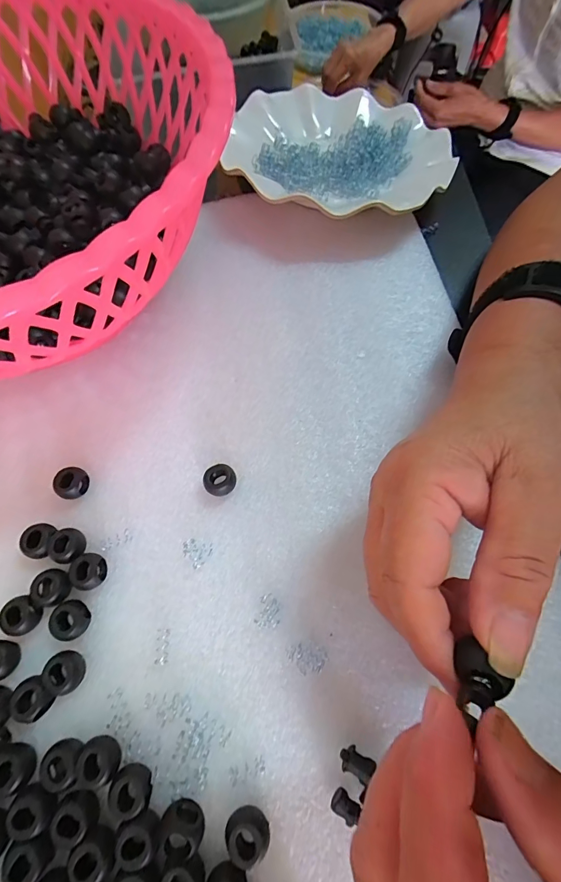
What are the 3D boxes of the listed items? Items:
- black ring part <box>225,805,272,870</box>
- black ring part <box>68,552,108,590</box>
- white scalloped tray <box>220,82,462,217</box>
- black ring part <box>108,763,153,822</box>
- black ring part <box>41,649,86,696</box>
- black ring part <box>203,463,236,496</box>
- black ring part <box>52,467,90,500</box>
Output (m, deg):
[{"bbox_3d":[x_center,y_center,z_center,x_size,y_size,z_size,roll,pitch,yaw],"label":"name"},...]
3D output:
[{"bbox_3d":[-0.013,0.160,0.155,0.017,0.010,0.015,4,68,2],"label":"black ring part"},{"bbox_3d":[-0.098,0.067,0.195,0.016,0.010,0.017,0,68,0],"label":"black ring part"},{"bbox_3d":[0.047,-0.235,0.301,0.175,0.035,0.182,2,68,1],"label":"white scalloped tray"},{"bbox_3d":[-0.063,0.146,0.159,0.016,0.009,0.016,0,68,0],"label":"black ring part"},{"bbox_3d":[-0.101,0.109,0.179,0.016,0.011,0.017,0,68,0],"label":"black ring part"},{"bbox_3d":[-0.033,0.022,0.213,0.017,0.012,0.017,0,68,0],"label":"black ring part"},{"bbox_3d":[-0.116,0.024,0.213,0.016,0.013,0.017,0,68,0],"label":"black ring part"}]

